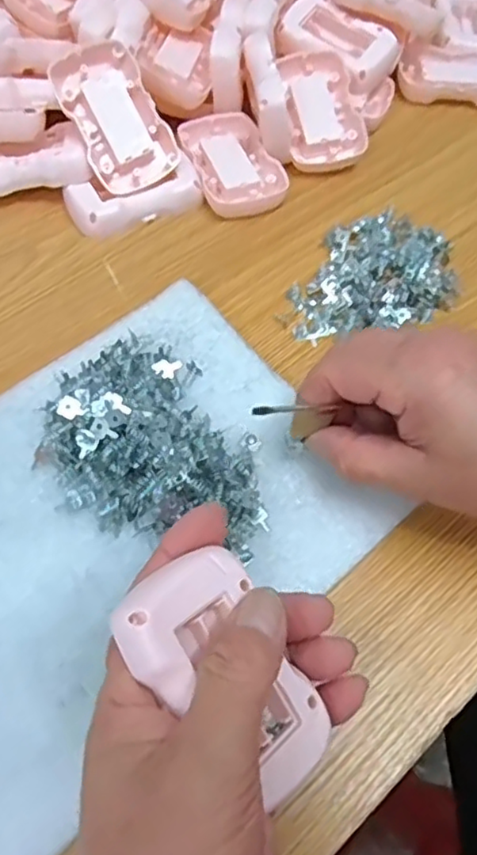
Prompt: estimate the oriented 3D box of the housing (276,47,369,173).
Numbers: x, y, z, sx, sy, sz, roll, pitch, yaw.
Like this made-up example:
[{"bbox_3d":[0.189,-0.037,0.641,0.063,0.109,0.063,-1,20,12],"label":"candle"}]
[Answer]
[{"bbox_3d":[0.055,-0.224,0.444,0.052,0.011,0.089,-13,81,-3],"label":"housing"}]

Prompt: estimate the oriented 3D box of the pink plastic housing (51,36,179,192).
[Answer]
[{"bbox_3d":[-0.079,-0.197,0.403,0.053,0.013,0.086,-31,98,-6],"label":"pink plastic housing"}]

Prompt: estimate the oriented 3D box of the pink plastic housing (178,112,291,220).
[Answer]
[{"bbox_3d":[-0.004,-0.182,0.433,0.054,0.010,0.090,-20,63,-13],"label":"pink plastic housing"}]

